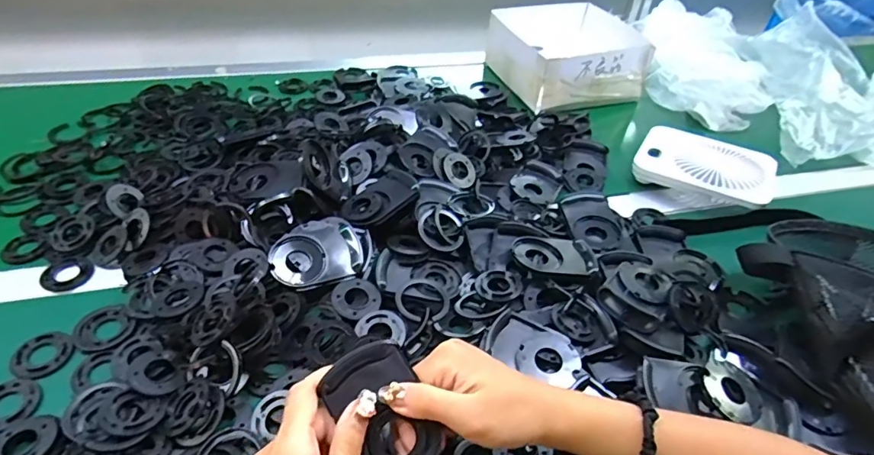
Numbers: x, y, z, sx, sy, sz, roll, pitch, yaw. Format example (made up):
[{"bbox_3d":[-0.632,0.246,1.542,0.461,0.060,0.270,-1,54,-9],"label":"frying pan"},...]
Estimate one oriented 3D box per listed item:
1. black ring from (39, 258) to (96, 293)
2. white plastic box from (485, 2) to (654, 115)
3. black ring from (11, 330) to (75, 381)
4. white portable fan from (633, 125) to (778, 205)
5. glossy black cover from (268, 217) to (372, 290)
[{"bbox_3d":[-0.365,0.045,0.502,0.046,0.004,0.042,3,42,-2],"label":"black ring"},{"bbox_3d":[0.224,-0.307,0.880,0.242,0.076,0.240,-11,44,-15],"label":"white plastic box"},{"bbox_3d":[-0.338,0.109,0.439,0.046,0.004,0.045,3,42,-2],"label":"black ring"},{"bbox_3d":[0.356,-0.081,0.677,0.168,0.025,0.126,22,45,20],"label":"white portable fan"},{"bbox_3d":[-0.112,0.025,0.500,0.098,0.021,0.073,-12,45,-18],"label":"glossy black cover"}]

